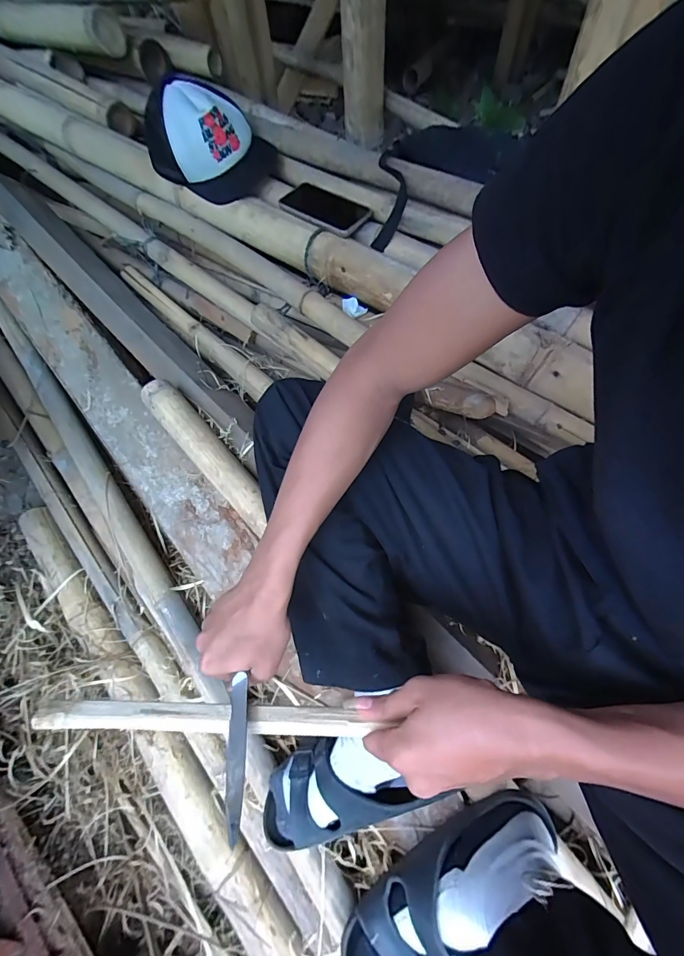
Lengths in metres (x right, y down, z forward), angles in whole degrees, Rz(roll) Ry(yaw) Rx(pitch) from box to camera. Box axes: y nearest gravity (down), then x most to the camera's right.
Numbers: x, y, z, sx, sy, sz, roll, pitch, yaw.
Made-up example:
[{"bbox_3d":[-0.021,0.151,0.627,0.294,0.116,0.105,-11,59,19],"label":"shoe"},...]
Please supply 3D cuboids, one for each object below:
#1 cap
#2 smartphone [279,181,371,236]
[{"bbox_3d":[-0.256,-0.655,0.742,0.196,0.134,0.254,-33,65,-18],"label":"cap"},{"bbox_3d":[-0.030,-0.480,0.693,0.164,0.011,0.079,32,75,15],"label":"smartphone"}]

